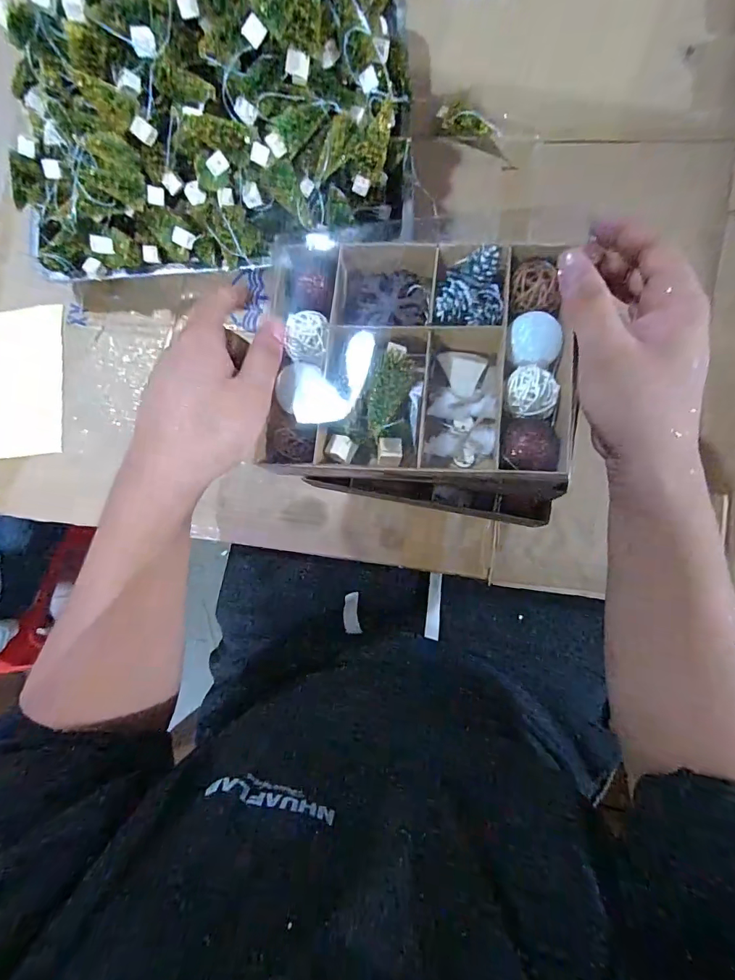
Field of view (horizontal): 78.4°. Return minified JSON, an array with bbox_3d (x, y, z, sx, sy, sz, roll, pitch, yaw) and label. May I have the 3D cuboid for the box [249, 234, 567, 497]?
[{"bbox_3d":[0.035,-0.093,0.321,0.206,0.037,0.176,5,83,5],"label":"box"}]

